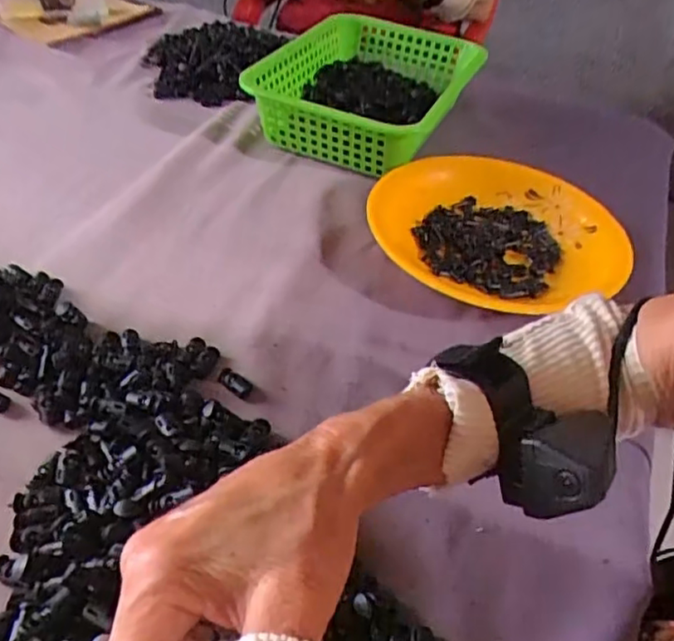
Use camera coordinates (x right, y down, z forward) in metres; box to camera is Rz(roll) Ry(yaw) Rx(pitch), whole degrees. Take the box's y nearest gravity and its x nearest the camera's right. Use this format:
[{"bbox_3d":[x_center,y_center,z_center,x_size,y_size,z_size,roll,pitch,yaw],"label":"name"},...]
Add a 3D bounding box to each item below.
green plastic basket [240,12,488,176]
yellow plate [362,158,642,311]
[{"bbox_3d":[0.051,-0.292,0.777,0.206,0.090,0.350,23,46,16],"label":"green plastic basket"},{"bbox_3d":[0.153,-0.084,0.602,0.235,0.044,0.228,4,44,-4],"label":"yellow plate"}]

